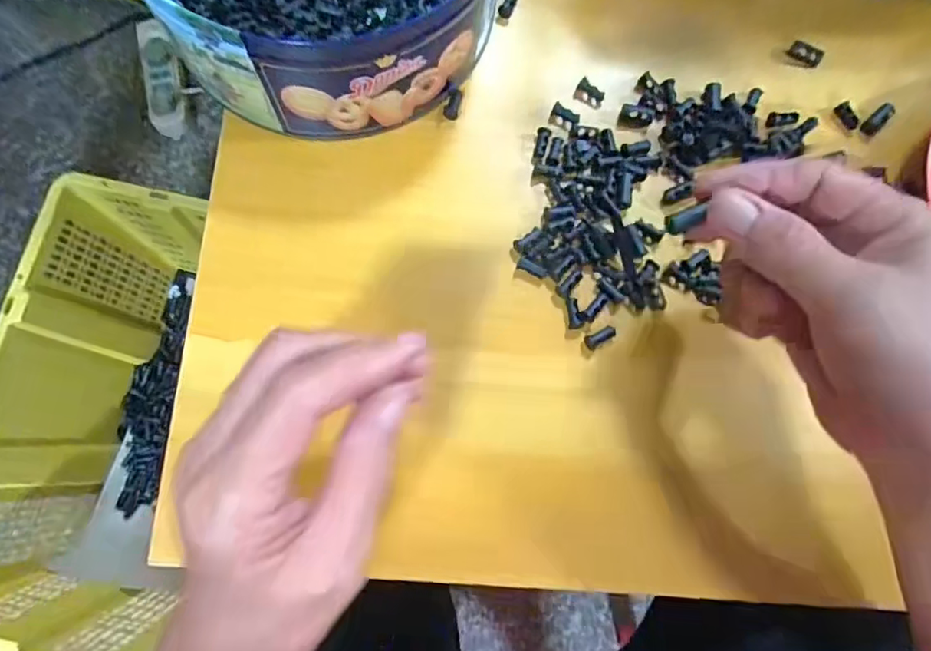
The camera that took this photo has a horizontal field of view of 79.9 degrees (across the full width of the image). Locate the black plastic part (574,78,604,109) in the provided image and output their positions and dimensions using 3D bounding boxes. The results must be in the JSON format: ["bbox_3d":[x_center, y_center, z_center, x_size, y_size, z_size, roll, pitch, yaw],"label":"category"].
[{"bbox_3d":[0.071,-0.133,0.318,0.017,0.004,0.013,28,80,4],"label":"black plastic part"}]

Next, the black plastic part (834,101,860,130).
[{"bbox_3d":[0.221,-0.121,0.321,0.009,0.004,0.016,-25,80,-6],"label":"black plastic part"}]

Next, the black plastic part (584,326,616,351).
[{"bbox_3d":[0.071,0.006,0.290,0.017,0.004,0.008,-30,81,-7],"label":"black plastic part"}]

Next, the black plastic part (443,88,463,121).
[{"bbox_3d":[-0.007,-0.124,0.312,0.008,0.004,0.018,13,79,1],"label":"black plastic part"}]

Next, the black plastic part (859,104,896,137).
[{"bbox_3d":[0.238,-0.119,0.321,0.009,0.004,0.020,43,99,7],"label":"black plastic part"}]

